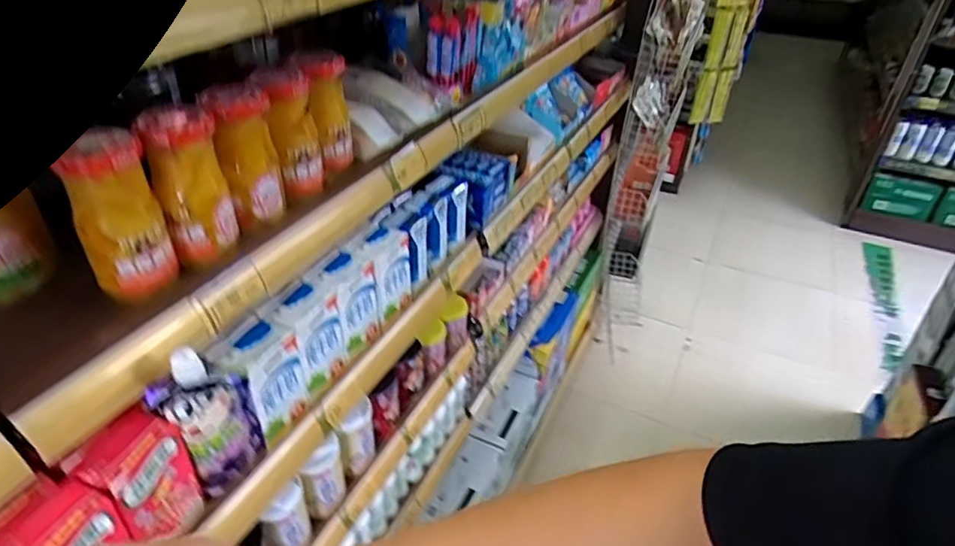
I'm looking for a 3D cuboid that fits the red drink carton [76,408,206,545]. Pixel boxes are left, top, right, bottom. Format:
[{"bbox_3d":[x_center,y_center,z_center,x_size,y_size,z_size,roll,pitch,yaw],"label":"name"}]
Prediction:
[{"bbox_3d":[-0.267,0.169,0.475,0.048,0.101,0.065,15,37,15],"label":"red drink carton"}]

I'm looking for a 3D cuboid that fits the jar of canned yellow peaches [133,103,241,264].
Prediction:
[{"bbox_3d":[-0.236,-0.074,0.488,0.054,0.113,0.051,-18,41,-27],"label":"jar of canned yellow peaches"}]

